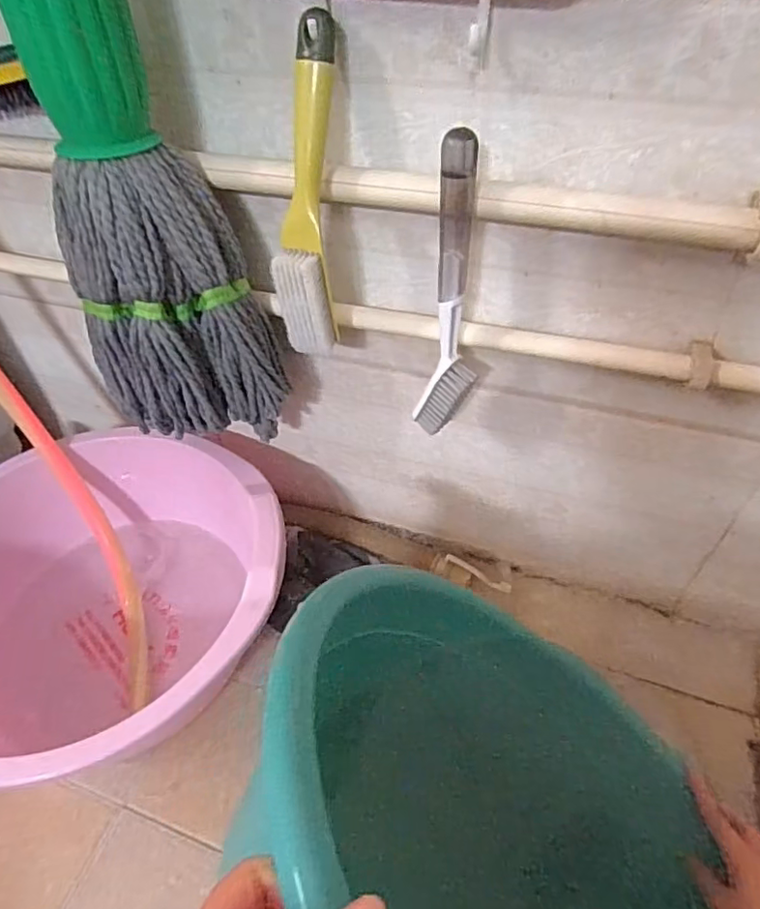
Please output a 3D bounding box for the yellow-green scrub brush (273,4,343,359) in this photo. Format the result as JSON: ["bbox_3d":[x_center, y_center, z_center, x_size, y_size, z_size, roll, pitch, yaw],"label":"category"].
[{"bbox_3d":[-0.053,-0.180,0.411,0.039,0.225,0.041,11,29,12],"label":"yellow-green scrub brush"}]

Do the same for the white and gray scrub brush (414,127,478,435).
[{"bbox_3d":[0.055,-0.115,0.435,0.047,0.230,0.052,7,48,8],"label":"white and gray scrub brush"}]

